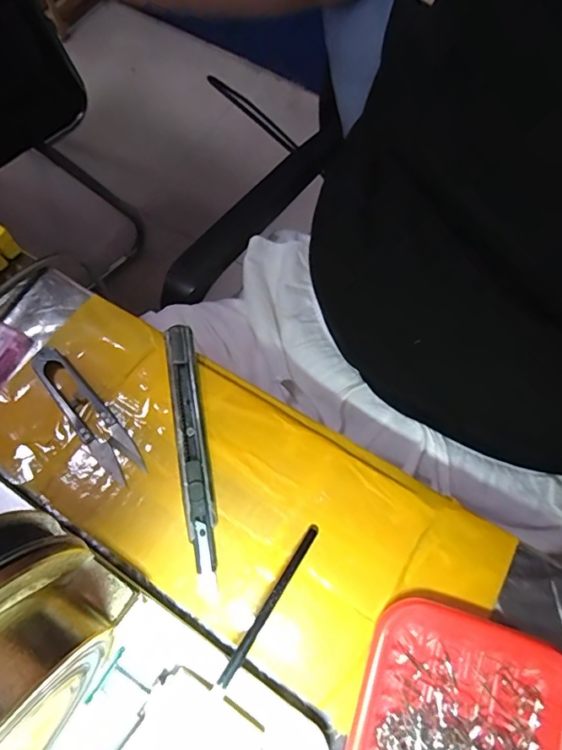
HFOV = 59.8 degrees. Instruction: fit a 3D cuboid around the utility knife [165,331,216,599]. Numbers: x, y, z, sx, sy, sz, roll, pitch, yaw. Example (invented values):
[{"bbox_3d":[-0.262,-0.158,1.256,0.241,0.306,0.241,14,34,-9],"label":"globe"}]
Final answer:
[{"bbox_3d":[-0.053,0.045,0.293,0.017,0.013,0.157,-9,69,-6],"label":"utility knife"}]

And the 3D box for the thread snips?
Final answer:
[{"bbox_3d":[-0.122,0.023,0.305,0.023,0.005,0.103,-39,75,-16],"label":"thread snips"}]

